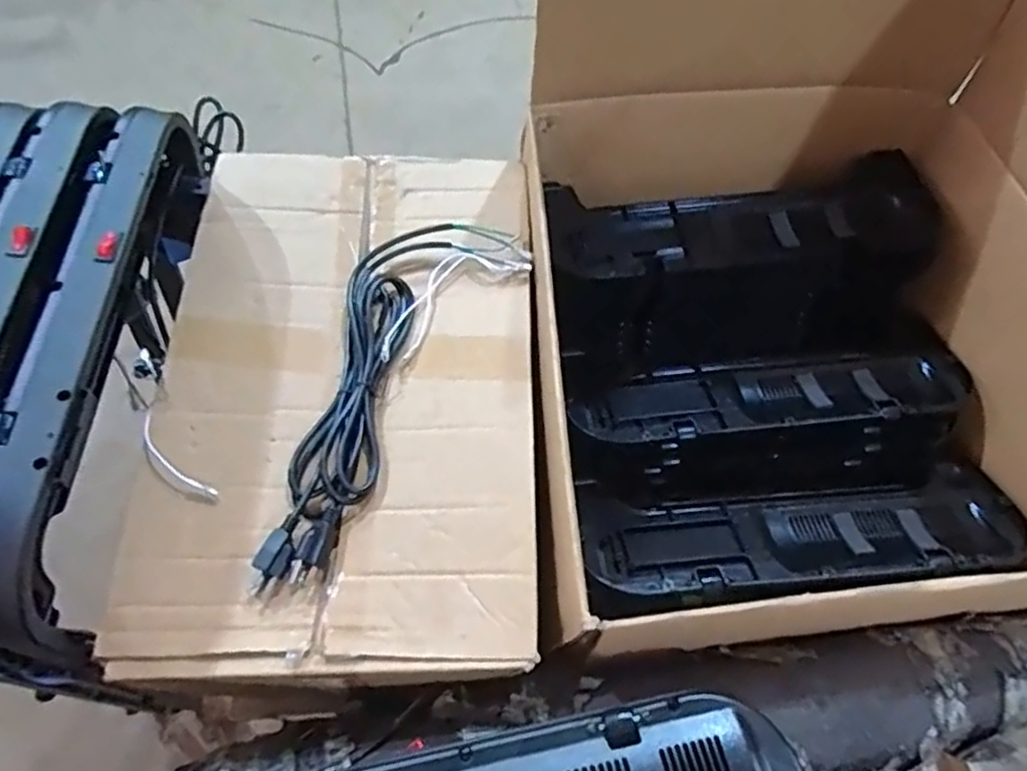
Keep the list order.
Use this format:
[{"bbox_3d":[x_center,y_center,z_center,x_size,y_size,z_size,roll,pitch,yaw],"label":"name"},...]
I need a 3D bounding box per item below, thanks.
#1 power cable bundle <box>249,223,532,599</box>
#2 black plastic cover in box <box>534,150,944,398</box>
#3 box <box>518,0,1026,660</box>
[{"bbox_3d":[-0.141,-0.012,0.630,0.144,0.025,0.396,27,65,12],"label":"power cable bundle"},{"bbox_3d":[0.277,-0.136,0.851,0.453,0.167,0.238,-4,62,-4],"label":"black plastic cover in box"},{"bbox_3d":[0.301,-0.113,0.650,0.550,0.469,0.575,-2,62,-3],"label":"box"}]

